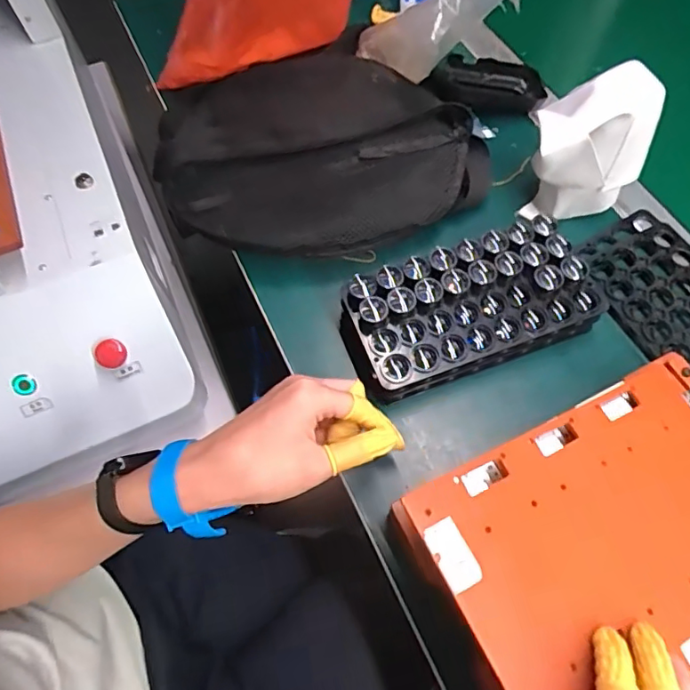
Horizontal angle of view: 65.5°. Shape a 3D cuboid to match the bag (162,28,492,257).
[{"bbox_3d":[-0.032,-0.192,0.528,0.289,0.060,0.258,-22,64,-8],"label":"bag"}]

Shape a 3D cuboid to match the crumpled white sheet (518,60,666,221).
[{"bbox_3d":[0.203,-0.169,0.466,0.089,0.120,0.066,-9,63,-1],"label":"crumpled white sheet"}]

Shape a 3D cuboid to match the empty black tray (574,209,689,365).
[{"bbox_3d":[0.295,-0.023,0.456,0.106,0.010,0.211,-29,66,-11],"label":"empty black tray"}]

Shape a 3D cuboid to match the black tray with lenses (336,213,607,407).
[{"bbox_3d":[0.099,-0.030,0.442,0.195,0.052,0.096,-20,64,-7],"label":"black tray with lenses"}]

